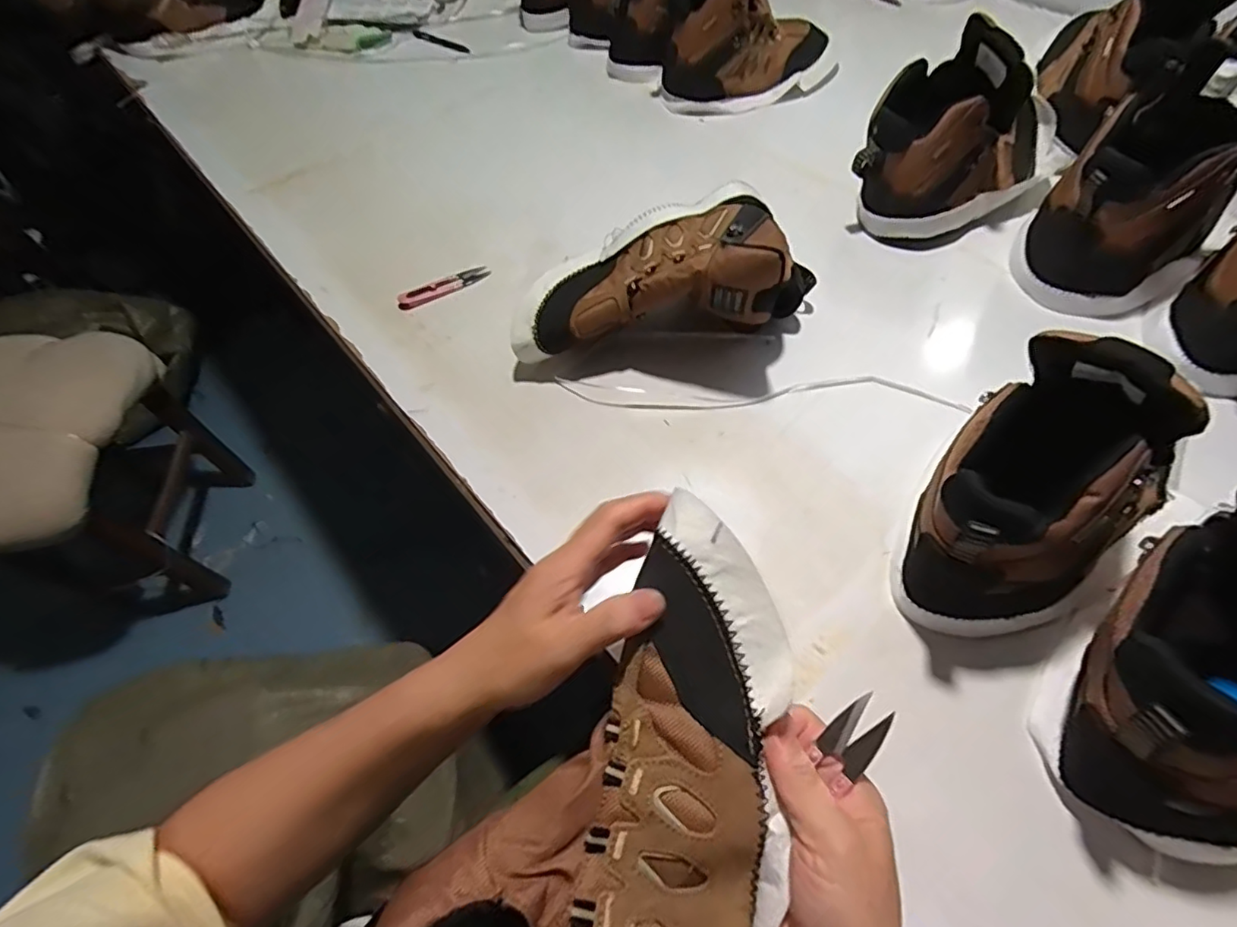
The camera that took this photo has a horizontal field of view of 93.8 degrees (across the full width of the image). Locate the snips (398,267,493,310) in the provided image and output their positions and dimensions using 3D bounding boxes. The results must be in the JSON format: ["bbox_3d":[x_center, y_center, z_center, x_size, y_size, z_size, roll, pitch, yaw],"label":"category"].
[{"bbox_3d":[-0.192,-0.197,0.638,0.104,0.016,0.019,-32,60,-16],"label":"snips"}]

